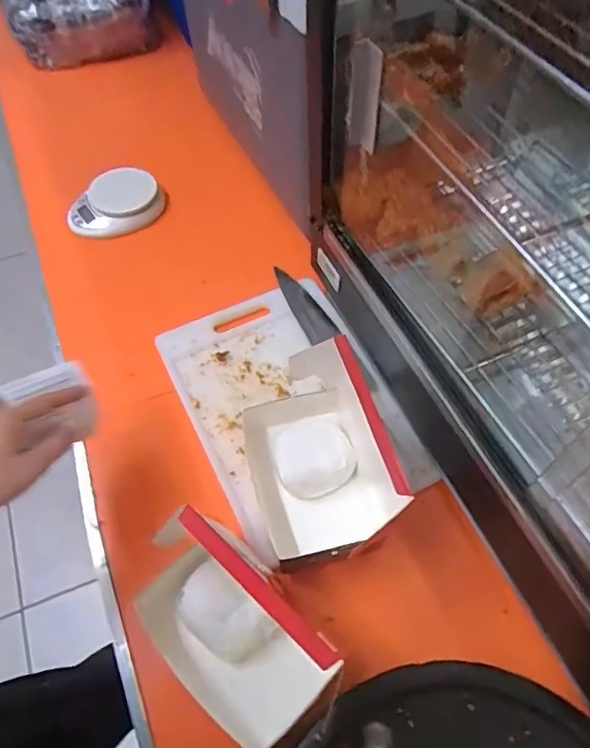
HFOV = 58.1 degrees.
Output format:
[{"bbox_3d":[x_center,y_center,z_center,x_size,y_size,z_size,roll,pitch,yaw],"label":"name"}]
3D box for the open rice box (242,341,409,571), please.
[{"bbox_3d":[0.015,0.080,0.571,0.122,0.179,0.187,-14,60,-8],"label":"open rice box"}]

